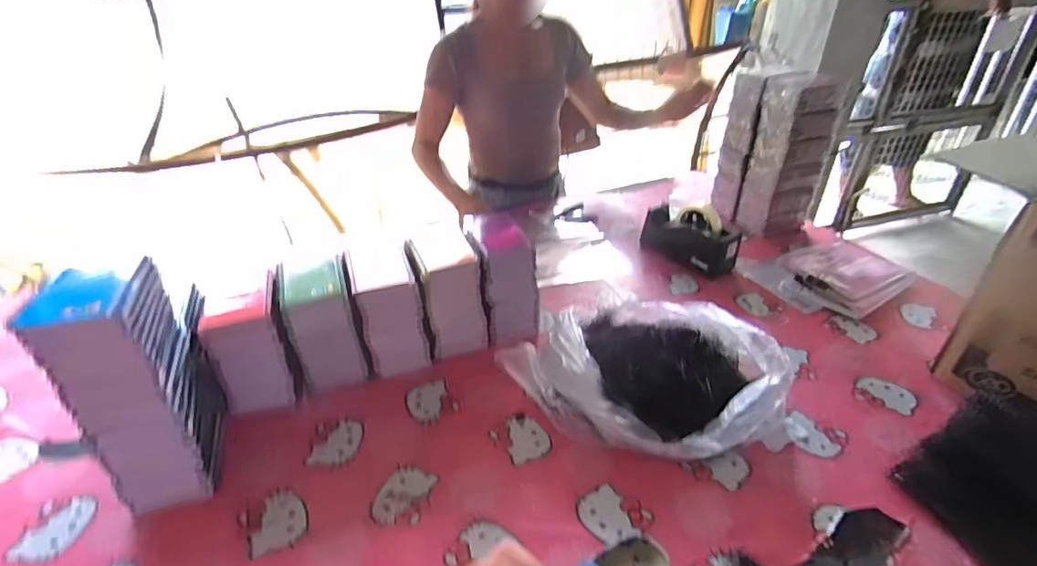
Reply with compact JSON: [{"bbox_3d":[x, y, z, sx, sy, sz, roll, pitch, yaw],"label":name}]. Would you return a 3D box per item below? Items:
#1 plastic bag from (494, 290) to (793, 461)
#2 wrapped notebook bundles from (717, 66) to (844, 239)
[{"bbox_3d":[0.174,0.132,0.747,0.348,0.102,0.308,-12,34,-18],"label":"plastic bag"},{"bbox_3d":[0.597,-0.296,1.198,0.157,0.366,0.205,-10,33,-15],"label":"wrapped notebook bundles"}]

